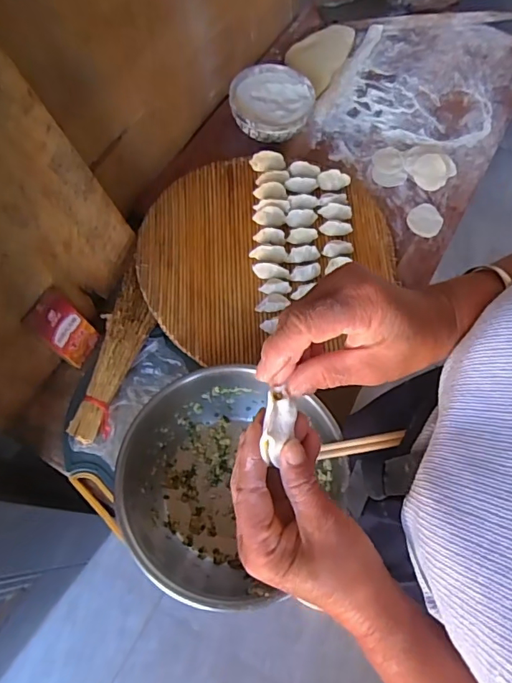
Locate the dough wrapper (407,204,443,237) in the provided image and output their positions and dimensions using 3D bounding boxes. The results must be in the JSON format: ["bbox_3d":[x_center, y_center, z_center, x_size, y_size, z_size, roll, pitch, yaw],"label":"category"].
[{"bbox_3d":[0.287,-0.206,0.809,0.055,0.006,0.062,39,72,13],"label":"dough wrapper"}]

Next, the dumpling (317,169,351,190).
[{"bbox_3d":[0.130,-0.269,0.800,0.054,0.022,0.024,12,68,3],"label":"dumpling"}]

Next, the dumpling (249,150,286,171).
[{"bbox_3d":[0.020,-0.305,0.814,0.059,0.028,0.021,-6,68,-4],"label":"dumpling"}]

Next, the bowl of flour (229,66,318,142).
[{"bbox_3d":[0.027,-0.415,0.851,0.137,0.060,0.139,1,68,-2],"label":"bowl of flour"}]

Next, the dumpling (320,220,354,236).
[{"bbox_3d":[0.129,-0.182,0.767,0.052,0.015,0.018,5,68,0],"label":"dumpling"}]

